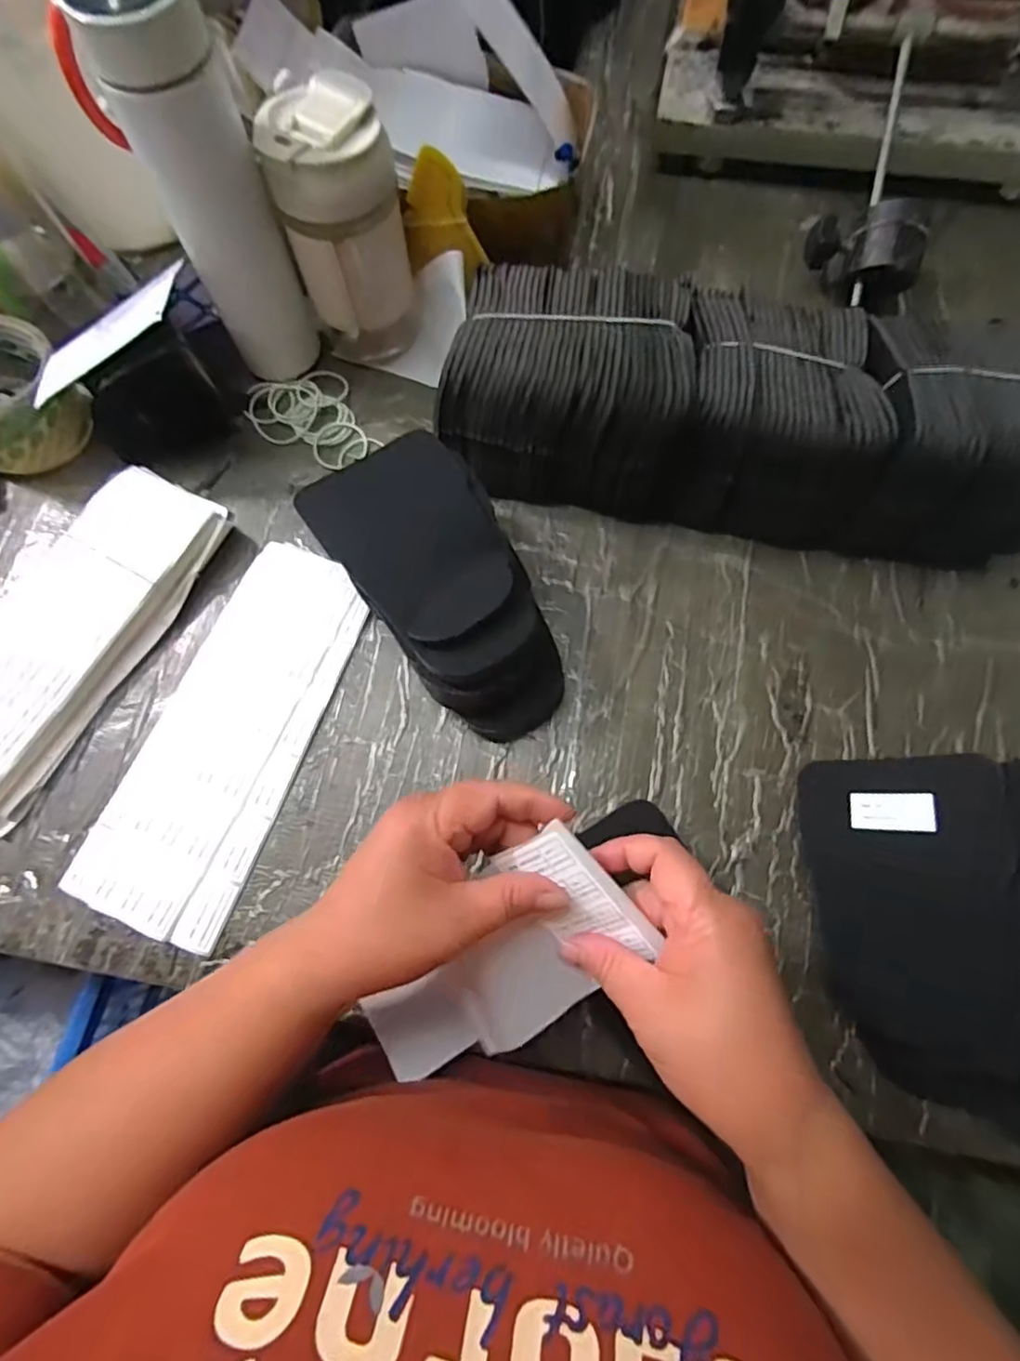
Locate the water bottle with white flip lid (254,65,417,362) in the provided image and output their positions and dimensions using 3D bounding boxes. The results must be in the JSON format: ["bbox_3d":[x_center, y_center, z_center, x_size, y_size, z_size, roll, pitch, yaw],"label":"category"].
[{"bbox_3d":[-0.114,-0.312,0.444,0.081,0.155,0.074,-16,73,-3],"label":"water bottle with white flip lid"}]

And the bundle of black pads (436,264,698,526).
[{"bbox_3d":[0.044,-0.210,0.435,0.152,0.104,0.132,10,73,5],"label":"bundle of black pads"}]

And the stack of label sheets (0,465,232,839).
[{"bbox_3d":[-0.316,-0.037,0.431,0.118,0.026,0.258,28,76,10],"label":"stack of label sheets"}]

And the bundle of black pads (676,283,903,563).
[{"bbox_3d":[0.179,-0.181,0.424,0.125,0.098,0.140,7,73,4],"label":"bundle of black pads"}]

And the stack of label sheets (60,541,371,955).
[{"bbox_3d":[-0.187,0.030,0.419,0.104,0.011,0.263,19,74,7],"label":"stack of label sheets"}]

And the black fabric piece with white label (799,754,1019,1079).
[{"bbox_3d":[0.231,0.123,0.337,0.115,0.013,0.158,-11,79,39],"label":"black fabric piece with white label"}]

